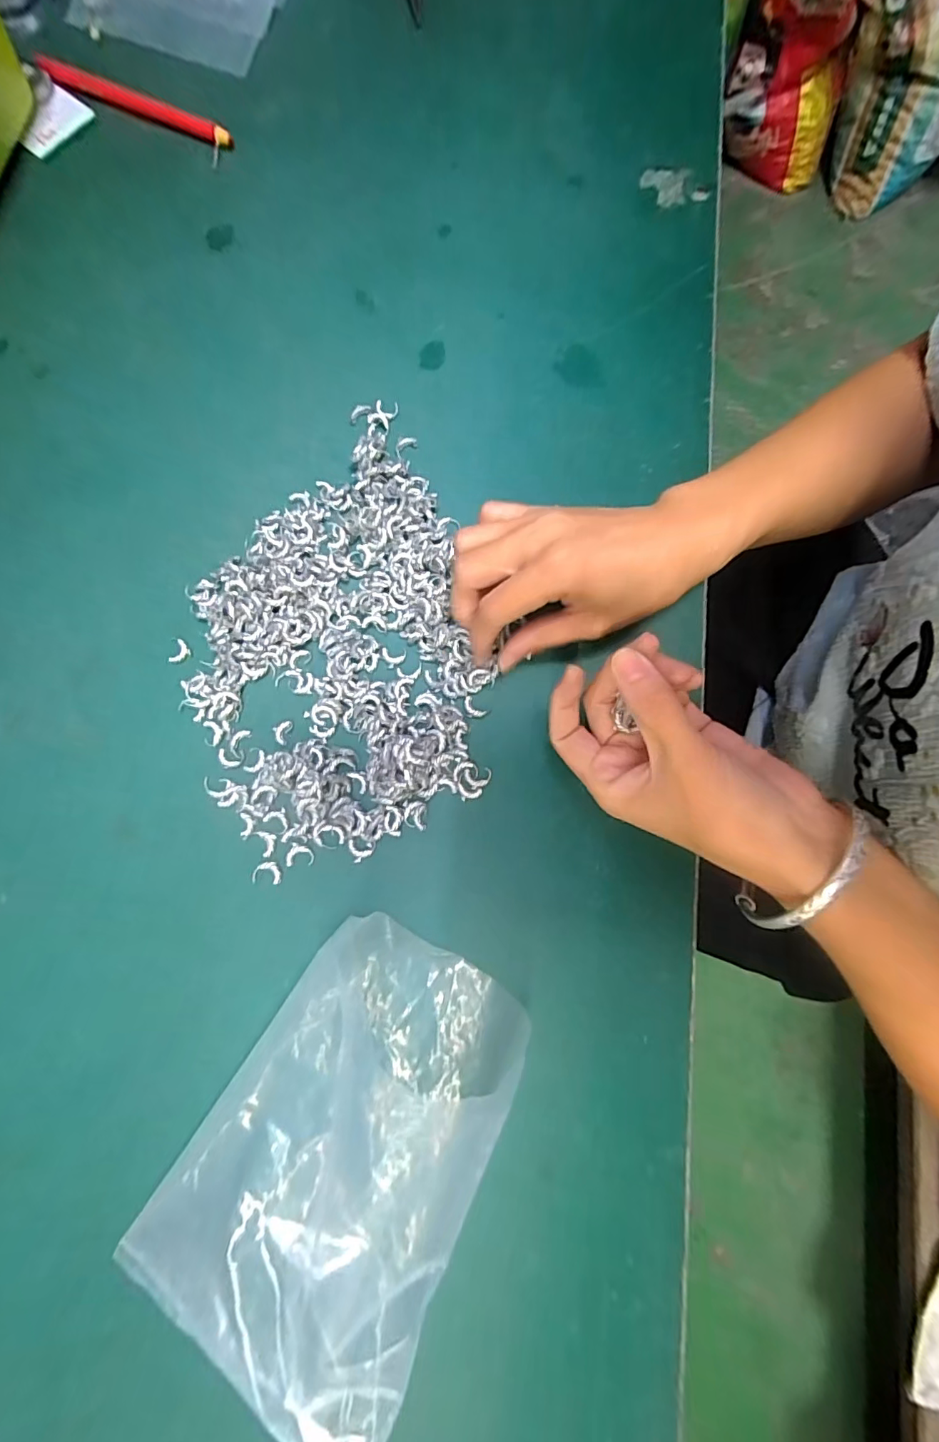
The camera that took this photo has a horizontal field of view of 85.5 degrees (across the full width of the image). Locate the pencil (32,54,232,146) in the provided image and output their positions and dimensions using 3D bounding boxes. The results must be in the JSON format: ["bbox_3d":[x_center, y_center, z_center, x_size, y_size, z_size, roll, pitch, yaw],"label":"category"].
[{"bbox_3d":[-0.243,-0.448,0.368,0.155,0.011,0.012,26,81,5],"label":"pencil"}]

